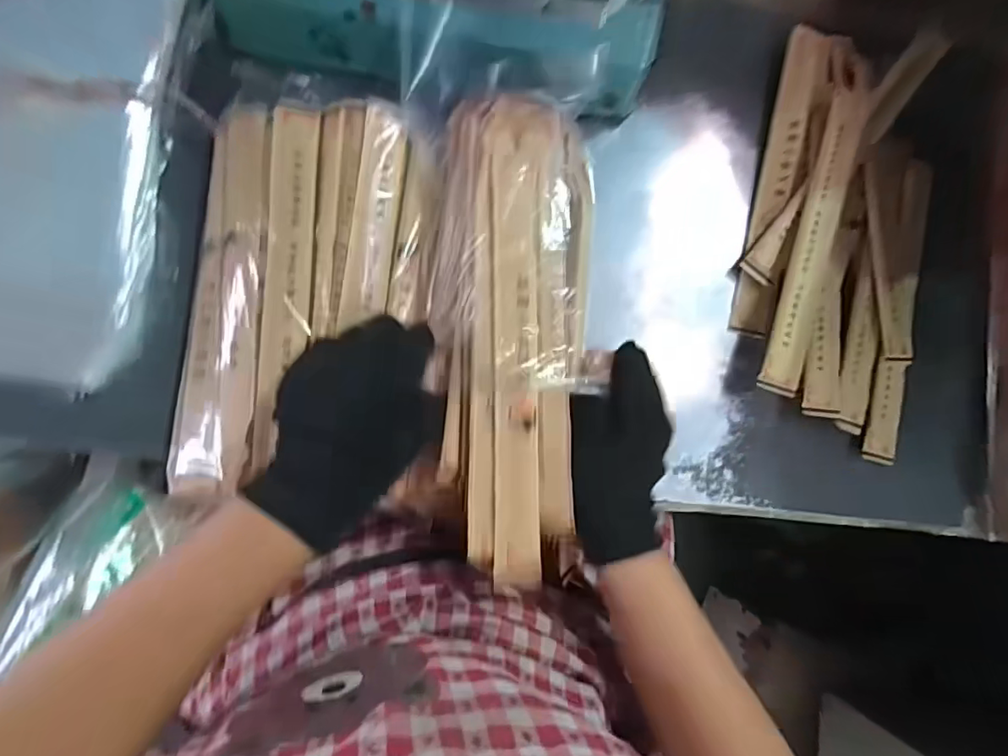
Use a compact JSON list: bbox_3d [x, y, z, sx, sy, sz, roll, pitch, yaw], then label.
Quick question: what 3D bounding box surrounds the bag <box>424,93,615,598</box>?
[{"bbox_3d":[0.009,-0.031,0.345,0.104,0.031,0.305,1,85,-8],"label":"bag"}]

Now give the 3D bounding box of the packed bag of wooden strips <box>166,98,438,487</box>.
[{"bbox_3d":[-0.128,-0.055,0.365,0.167,0.041,0.270,7,84,-8],"label":"packed bag of wooden strips"}]

